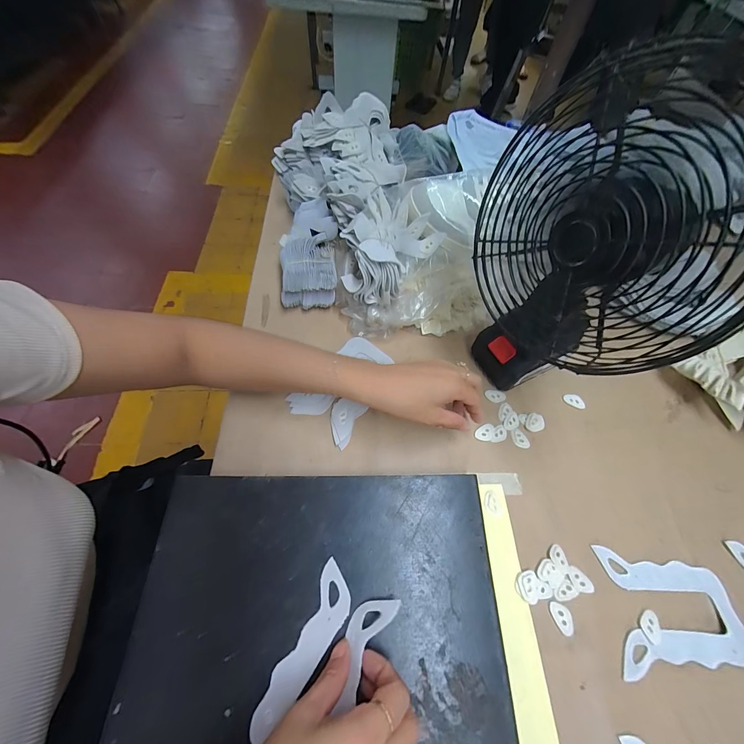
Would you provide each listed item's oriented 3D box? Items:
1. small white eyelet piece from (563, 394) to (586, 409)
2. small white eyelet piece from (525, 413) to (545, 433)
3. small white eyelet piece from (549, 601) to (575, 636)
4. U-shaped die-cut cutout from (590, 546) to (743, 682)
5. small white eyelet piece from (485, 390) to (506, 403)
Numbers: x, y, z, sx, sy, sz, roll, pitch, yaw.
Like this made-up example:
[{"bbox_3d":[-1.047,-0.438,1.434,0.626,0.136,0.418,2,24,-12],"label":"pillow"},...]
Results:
[{"bbox_3d":[0.261,0.037,0.407,0.027,0.004,0.015,23,62,9],"label":"small white eyelet piece"},{"bbox_3d":[0.200,0.062,0.387,0.021,0.004,0.025,36,64,15],"label":"small white eyelet piece"},{"bbox_3d":[0.177,0.228,0.294,0.016,0.004,0.026,-21,64,-15],"label":"small white eyelet piece"},{"bbox_3d":[0.282,0.221,0.299,0.118,0.013,0.095,0,61,-4],"label":"U-shaped die-cut cutout"},{"bbox_3d":[0.158,0.031,0.406,0.026,0.004,0.017,13,61,4],"label":"small white eyelet piece"}]

